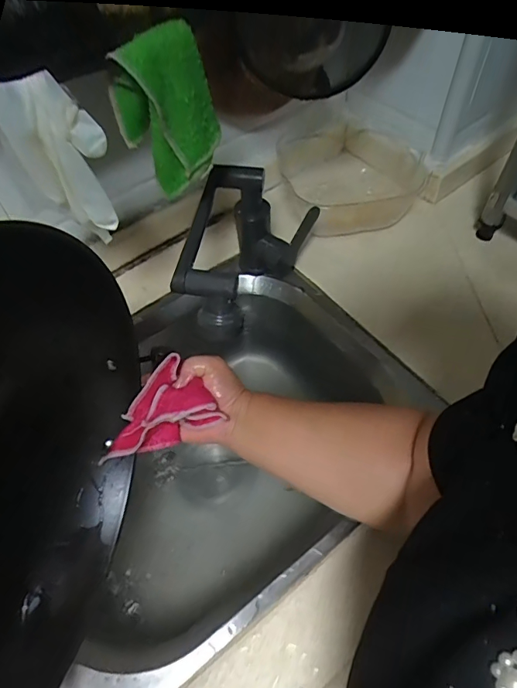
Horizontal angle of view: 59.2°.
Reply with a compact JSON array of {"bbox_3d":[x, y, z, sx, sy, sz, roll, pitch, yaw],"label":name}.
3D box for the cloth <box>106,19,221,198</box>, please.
[{"bbox_3d":[-0.079,-0.208,0.414,0.090,0.136,0.030,-20,57,-11],"label":"cloth"}]

